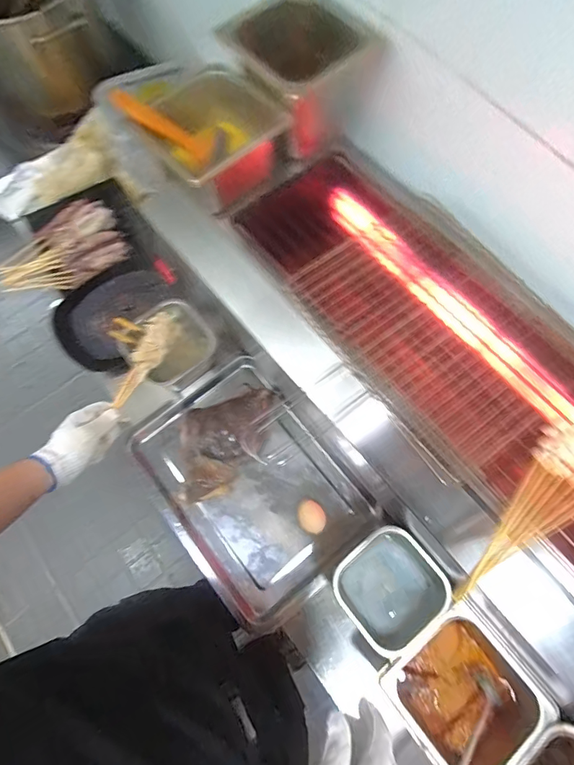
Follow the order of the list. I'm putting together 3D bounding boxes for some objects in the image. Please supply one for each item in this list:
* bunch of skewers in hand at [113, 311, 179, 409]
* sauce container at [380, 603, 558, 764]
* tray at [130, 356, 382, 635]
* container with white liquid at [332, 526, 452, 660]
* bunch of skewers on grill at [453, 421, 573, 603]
[{"bbox_3d":[-0.225,-0.036,0.662,0.044,0.028,0.159,30,90,10],"label":"bunch of skewers in hand"},{"bbox_3d":[0.228,0.407,0.558,0.157,0.077,0.168,-39,76,-11],"label":"sauce container"},{"bbox_3d":[-0.065,0.162,0.700,0.276,0.055,0.380,-38,75,-11],"label":"tray"},{"bbox_3d":[0.143,0.289,0.606,0.134,0.080,0.130,-38,75,-11],"label":"container with white liquid"},{"bbox_3d":[0.258,0.128,0.461,0.223,0.024,0.097,-27,73,-8],"label":"bunch of skewers on grill"}]

